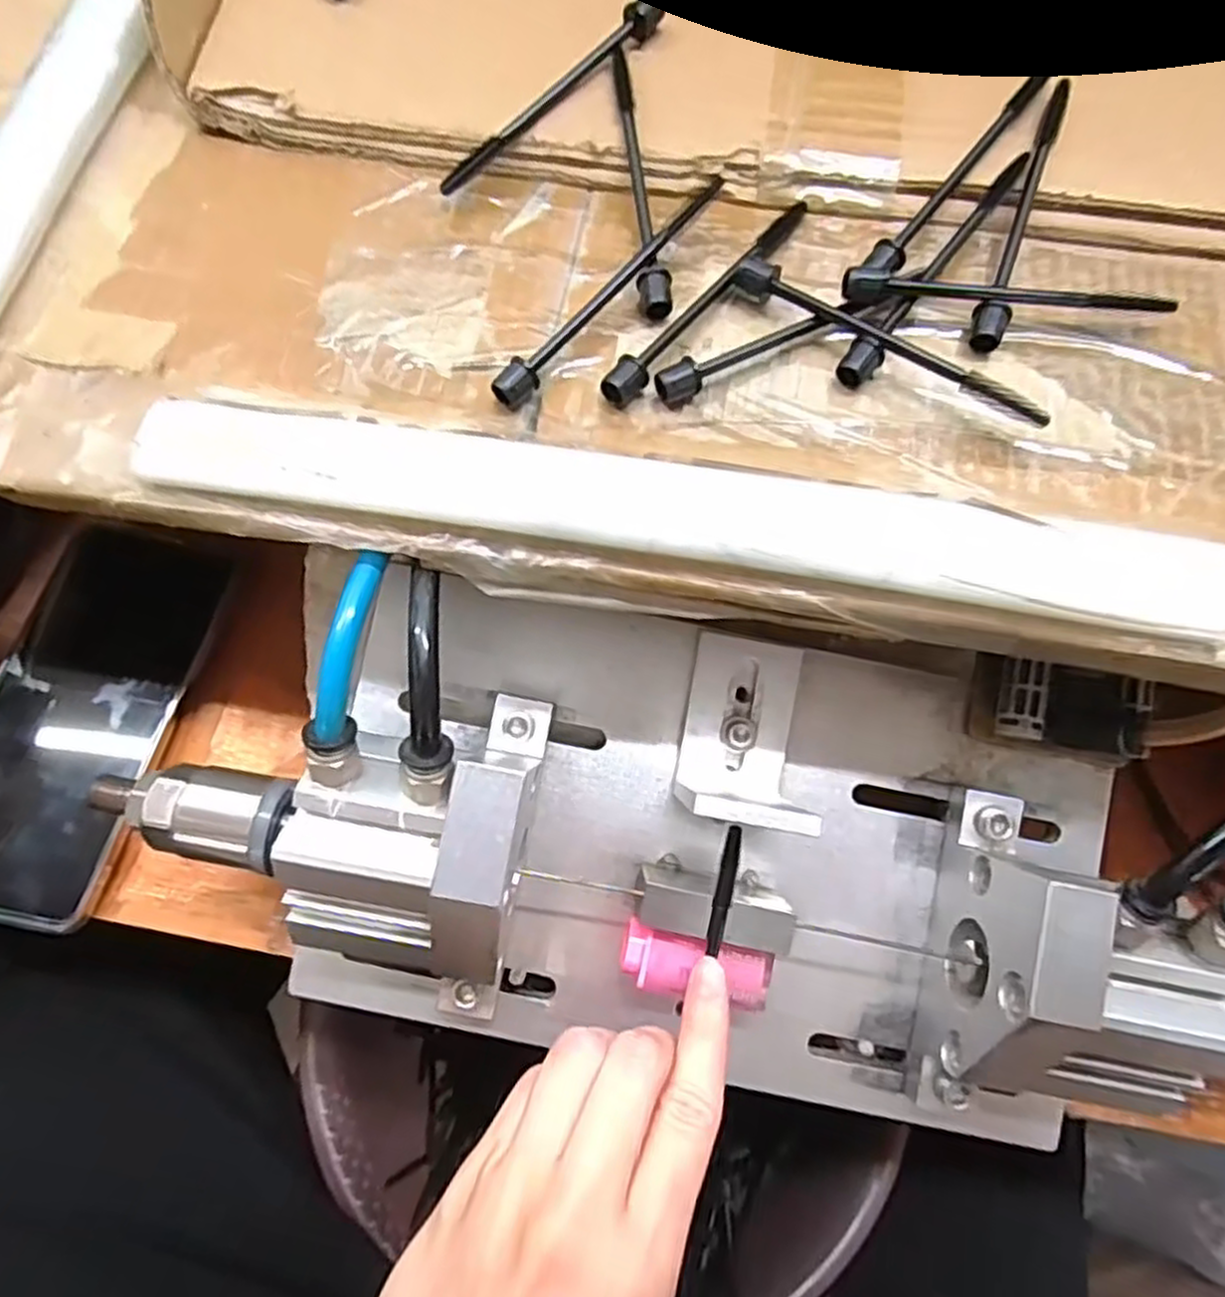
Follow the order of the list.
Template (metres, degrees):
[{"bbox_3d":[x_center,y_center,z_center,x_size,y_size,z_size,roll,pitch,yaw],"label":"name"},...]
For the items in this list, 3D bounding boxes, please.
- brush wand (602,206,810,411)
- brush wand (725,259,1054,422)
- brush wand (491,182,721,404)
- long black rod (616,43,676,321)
[{"bbox_3d":[0.031,-0.111,0.239,0.008,0.010,0.102,36,74,12],"label":"brush wand"},{"bbox_3d":[0.080,-0.090,0.229,0.098,0.015,0.008,32,73,11],"label":"brush wand"},{"bbox_3d":[0.000,-0.109,0.237,0.008,0.014,0.100,39,75,13],"label":"brush wand"},{"bbox_3d":[0.010,-0.151,0.248,0.010,0.010,0.100,-5,77,-2],"label":"long black rod"}]

